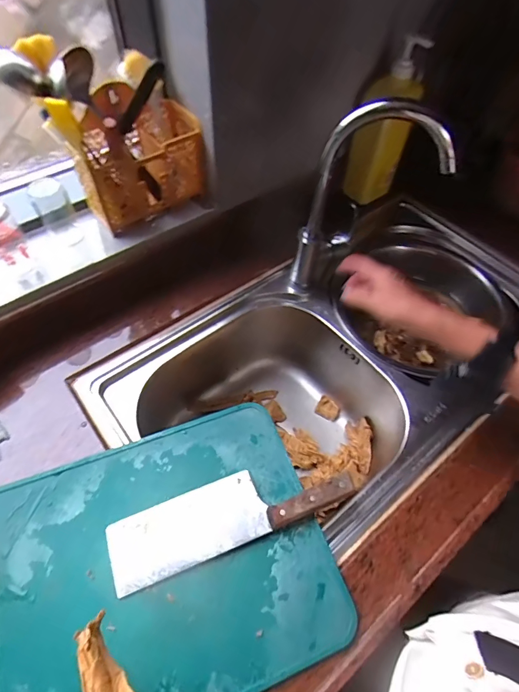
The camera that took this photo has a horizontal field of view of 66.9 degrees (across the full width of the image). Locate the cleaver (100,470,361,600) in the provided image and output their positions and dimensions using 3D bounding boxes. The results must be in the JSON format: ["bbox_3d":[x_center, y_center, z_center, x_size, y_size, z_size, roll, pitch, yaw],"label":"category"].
[{"bbox_3d":[-0.032,0.198,0.472,0.288,0.023,0.077,-17,59,-13],"label":"cleaver"}]

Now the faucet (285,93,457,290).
[{"bbox_3d":[0.154,-0.195,0.584,0.176,0.326,0.088,22,59,12],"label":"faucet"}]

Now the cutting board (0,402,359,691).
[{"bbox_3d":[-0.126,0.248,0.448,0.394,0.018,0.291,-18,59,-13],"label":"cutting board"}]

